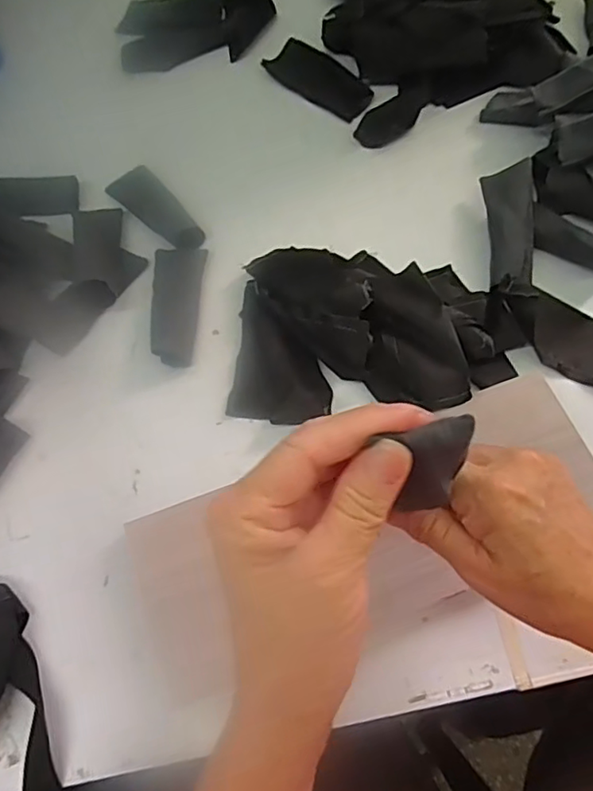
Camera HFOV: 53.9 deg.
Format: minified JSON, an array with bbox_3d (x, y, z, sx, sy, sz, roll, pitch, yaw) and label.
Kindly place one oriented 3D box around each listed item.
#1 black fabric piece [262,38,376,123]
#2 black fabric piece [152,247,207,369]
[{"bbox_3d":[0.022,-0.306,0.568,0.112,0.006,0.046,44,95,17],"label":"black fabric piece"},{"bbox_3d":[-0.097,-0.074,0.471,0.041,0.014,0.105,-2,66,2],"label":"black fabric piece"}]

